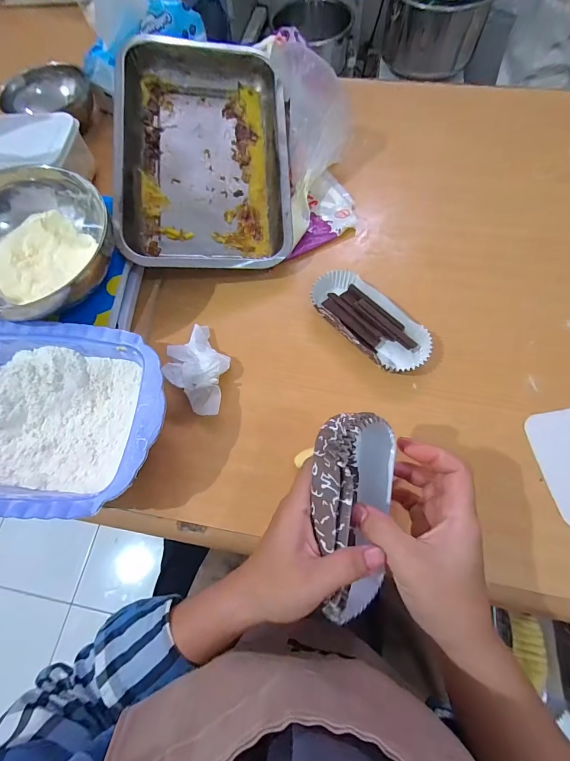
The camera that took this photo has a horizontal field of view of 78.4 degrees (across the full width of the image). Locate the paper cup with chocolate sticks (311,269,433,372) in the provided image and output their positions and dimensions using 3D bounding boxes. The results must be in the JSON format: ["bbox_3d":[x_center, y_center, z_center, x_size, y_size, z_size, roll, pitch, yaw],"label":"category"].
[{"bbox_3d":[0.095,-0.068,0.401,0.065,0.024,0.149,-41,72,-13],"label":"paper cup with chocolate sticks"}]

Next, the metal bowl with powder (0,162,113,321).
[{"bbox_3d":[-0.259,-0.135,0.365,0.154,0.074,0.173,30,73,14],"label":"metal bowl with powder"}]

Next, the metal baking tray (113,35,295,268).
[{"bbox_3d":[-0.098,-0.285,0.441,0.209,0.044,0.306,-3,82,-8],"label":"metal baking tray"}]

